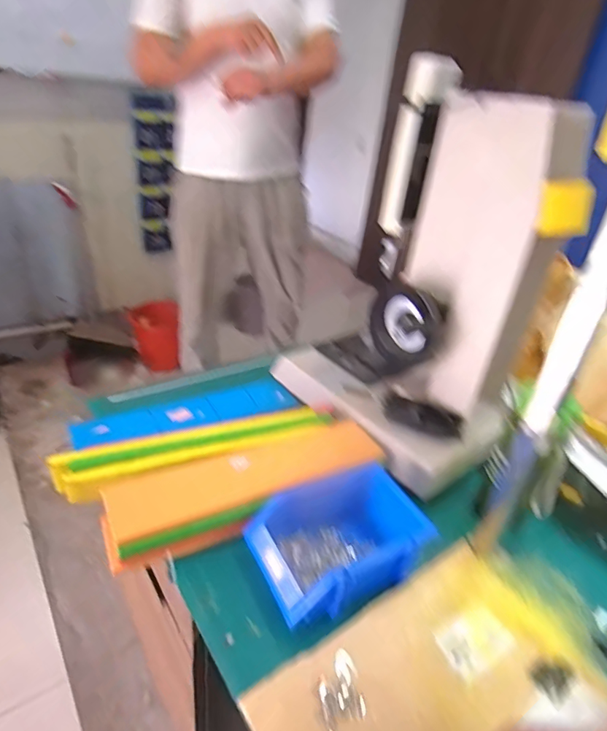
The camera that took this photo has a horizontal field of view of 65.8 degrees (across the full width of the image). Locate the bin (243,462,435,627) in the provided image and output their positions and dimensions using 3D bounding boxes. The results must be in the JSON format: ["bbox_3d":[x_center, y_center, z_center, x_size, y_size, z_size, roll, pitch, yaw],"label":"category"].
[{"bbox_3d":[0.040,0.197,0.537,0.185,0.070,0.133,-12,37,-27],"label":"bin"}]

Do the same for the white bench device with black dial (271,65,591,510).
[{"bbox_3d":[0.154,-0.111,0.649,0.183,0.453,0.314,-18,40,-33],"label":"white bench device with black dial"}]

